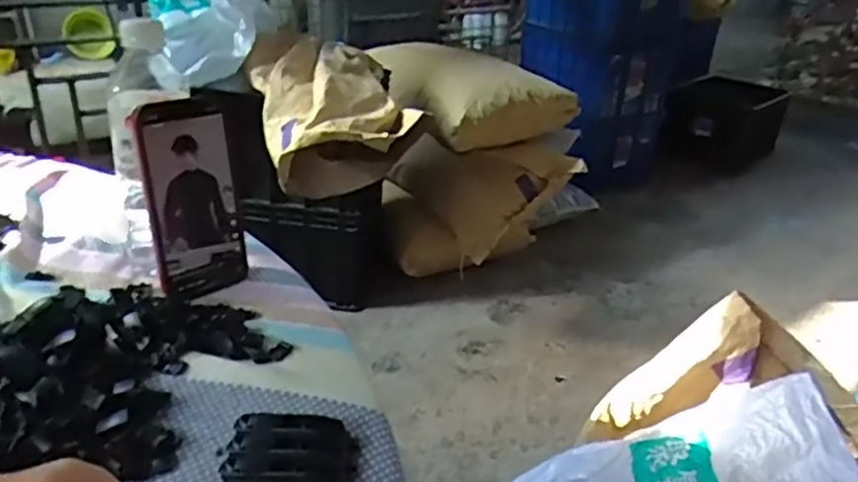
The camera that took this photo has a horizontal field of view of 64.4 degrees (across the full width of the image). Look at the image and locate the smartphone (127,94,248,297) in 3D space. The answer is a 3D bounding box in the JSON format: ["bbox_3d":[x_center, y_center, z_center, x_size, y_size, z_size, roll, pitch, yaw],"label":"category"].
[{"bbox_3d":[-0.188,-0.036,0.545,0.072,0.151,0.017,-19,24,-39],"label":"smartphone"}]

